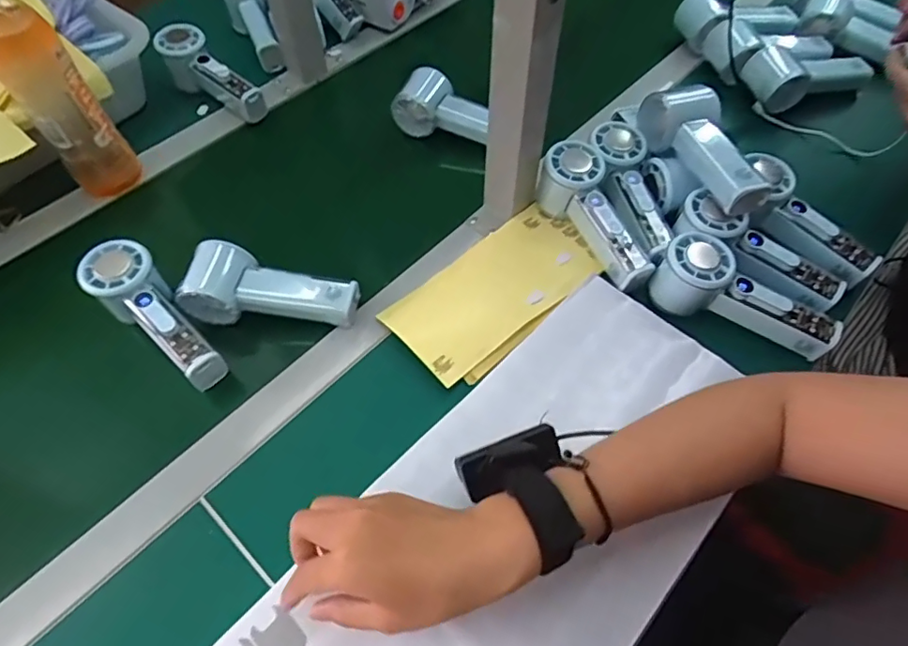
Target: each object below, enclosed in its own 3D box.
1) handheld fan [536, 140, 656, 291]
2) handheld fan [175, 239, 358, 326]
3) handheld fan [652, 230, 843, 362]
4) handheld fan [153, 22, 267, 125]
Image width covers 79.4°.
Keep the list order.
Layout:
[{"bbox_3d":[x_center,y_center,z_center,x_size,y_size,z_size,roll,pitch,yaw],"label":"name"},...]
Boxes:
[{"bbox_3d":[0.137,-0.102,0.539,0.057,0.058,0.156,-24,75,-16],"label":"handheld fan"},{"bbox_3d":[-0.164,-0.028,0.486,0.144,0.050,0.056,10,57,6],"label":"handheld fan"},{"bbox_3d":[0.257,-0.020,0.491,0.155,0.052,0.056,27,60,3],"label":"handheld fan"},{"bbox_3d":[-0.289,-0.296,0.665,0.155,0.062,0.050,37,62,4],"label":"handheld fan"}]

